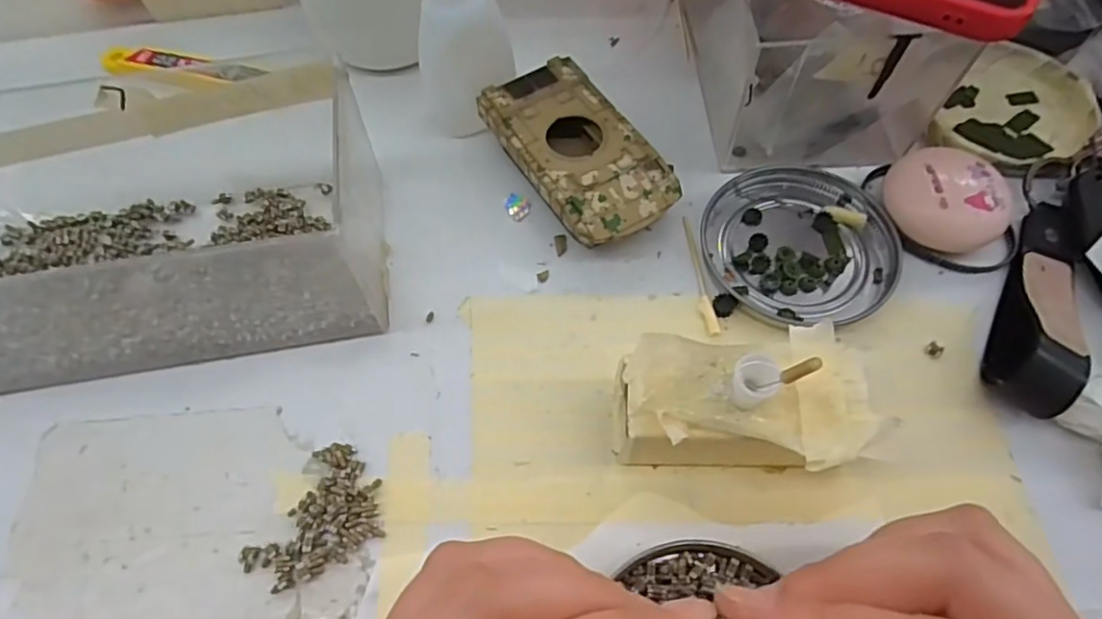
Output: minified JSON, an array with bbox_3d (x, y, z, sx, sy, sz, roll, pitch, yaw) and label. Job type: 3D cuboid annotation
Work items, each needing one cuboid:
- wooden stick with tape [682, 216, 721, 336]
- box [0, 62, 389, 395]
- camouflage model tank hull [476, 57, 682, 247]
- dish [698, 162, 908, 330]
[{"bbox_3d":[0.062,-0.016,0.266,0.006,0.004,0.060,-6,62,-1],"label":"wooden stick with tape"},{"bbox_3d":[-0.163,-0.031,0.247,0.180,0.064,0.100,-8,62,-2],"label":"box"},{"bbox_3d":[0.011,-0.067,0.284,0.053,0.024,0.095,-29,65,-13],"label":"camouflage model tank hull"},{"bbox_3d":[0.105,-0.029,0.270,0.077,0.007,0.074,-1,62,2],"label":"dish"}]

